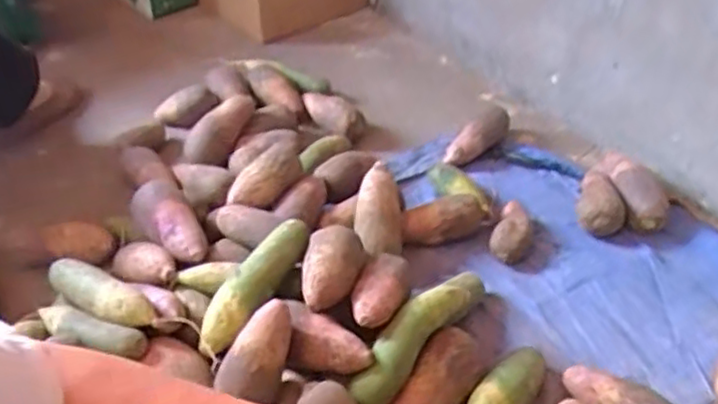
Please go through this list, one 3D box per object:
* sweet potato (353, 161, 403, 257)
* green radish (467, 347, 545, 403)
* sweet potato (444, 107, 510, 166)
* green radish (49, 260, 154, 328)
[{"bbox_3d":[0.031,0.009,1.112,0.074,0.053,0.144,2,78,6],"label":"sweet potato"},{"bbox_3d":[0.181,0.254,0.895,0.062,0.049,0.181,26,45,28],"label":"green radish"},{"bbox_3d":[0.224,-0.126,1.351,0.162,0.050,0.052,-39,49,-10],"label":"sweet potato"},{"bbox_3d":[-0.337,0.124,0.926,0.174,0.047,0.057,22,43,24],"label":"green radish"}]

